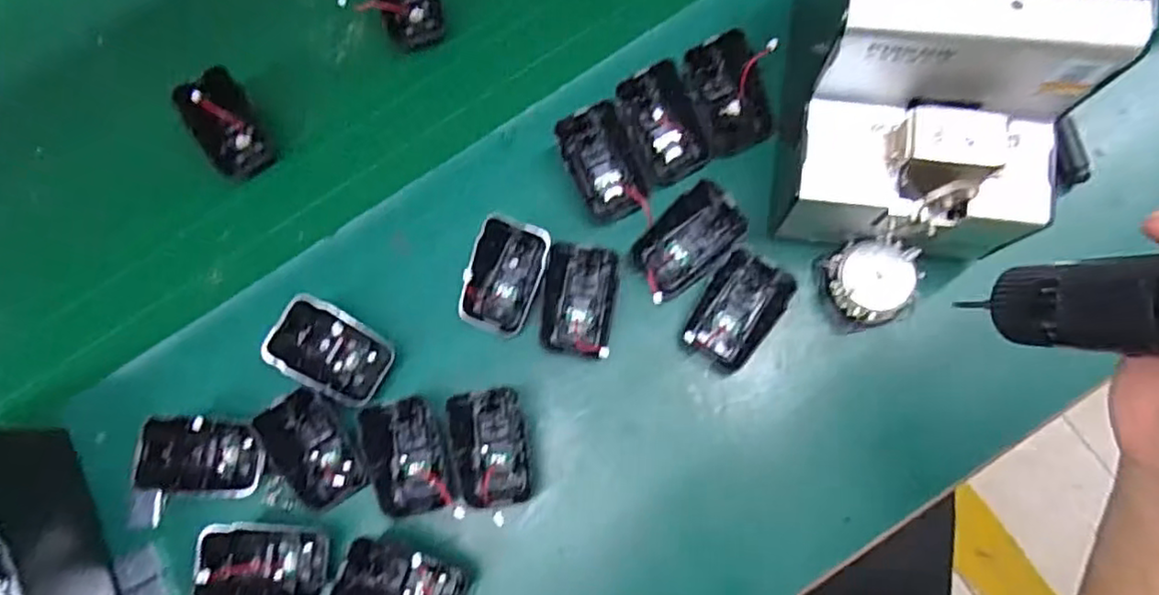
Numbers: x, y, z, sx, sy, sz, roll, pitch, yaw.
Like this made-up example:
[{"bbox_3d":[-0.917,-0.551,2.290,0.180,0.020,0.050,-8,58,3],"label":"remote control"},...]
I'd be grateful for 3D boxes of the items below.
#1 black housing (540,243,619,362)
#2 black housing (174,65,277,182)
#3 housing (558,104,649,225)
[{"bbox_3d":[0.000,0.001,0.398,0.043,0.021,0.066,7,79,6],"label":"black housing"},{"bbox_3d":[-0.244,-0.119,0.447,0.043,0.039,0.068,-25,80,-2],"label":"black housing"},{"bbox_3d":[0.014,-0.087,0.415,0.041,0.031,0.069,-22,77,0],"label":"housing"}]

